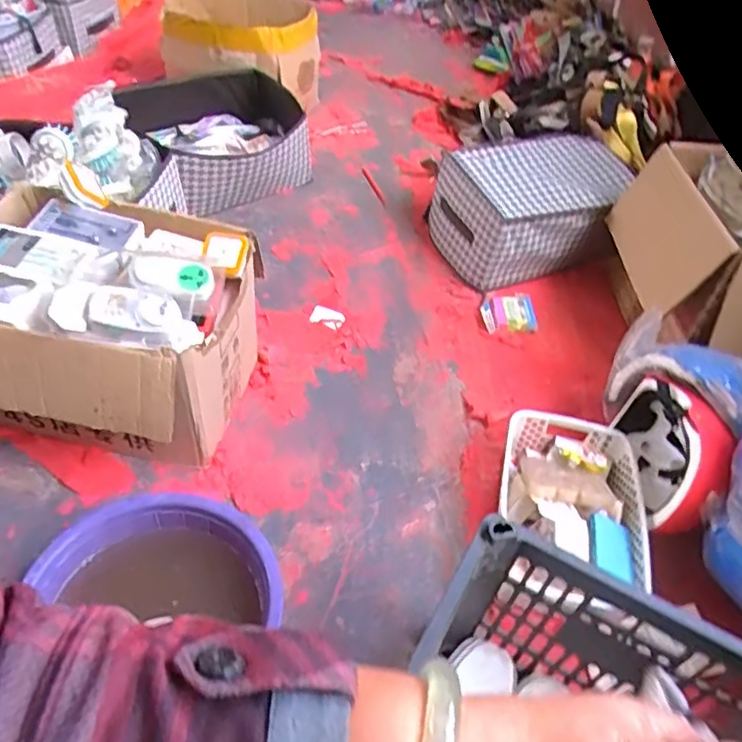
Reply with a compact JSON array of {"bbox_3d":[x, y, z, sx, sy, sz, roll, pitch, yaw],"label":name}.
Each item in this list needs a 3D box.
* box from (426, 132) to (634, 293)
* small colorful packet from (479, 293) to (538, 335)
[{"bbox_3d":[0.351,-0.364,1.376,0.406,0.195,0.296,-21,52,-24],"label":"box"},{"bbox_3d":[0.284,-0.119,1.256,0.118,0.024,0.101,-5,47,-11],"label":"small colorful packet"}]

